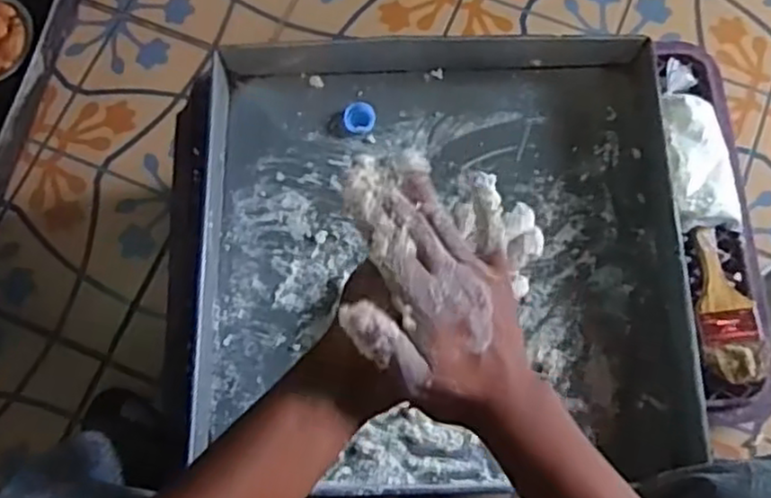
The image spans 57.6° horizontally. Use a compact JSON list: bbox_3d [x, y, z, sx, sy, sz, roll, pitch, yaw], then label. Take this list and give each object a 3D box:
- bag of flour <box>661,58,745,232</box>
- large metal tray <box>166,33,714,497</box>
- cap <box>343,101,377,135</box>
[{"bbox_3d":[0.319,-0.110,0.718,0.080,0.046,0.191,-4,73,1],"label":"bag of flour"},{"bbox_3d":[0.037,-0.004,0.708,0.519,0.076,0.467,-1,74,2],"label":"large metal tray"},{"bbox_3d":[-0.028,-0.143,0.760,0.034,0.010,0.034,-1,74,2],"label":"cap"}]

